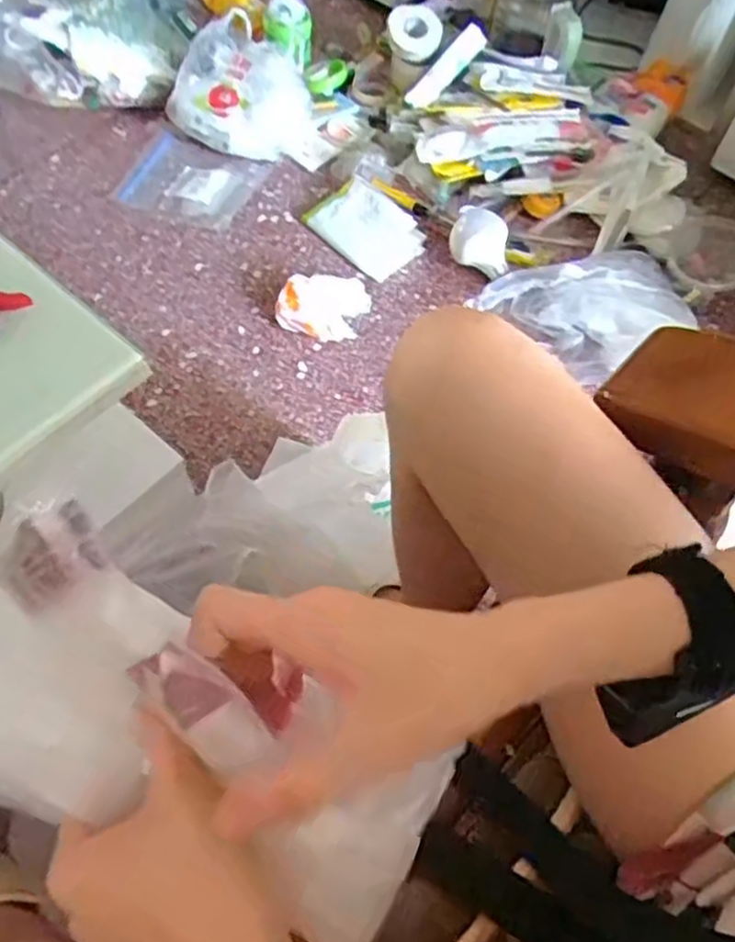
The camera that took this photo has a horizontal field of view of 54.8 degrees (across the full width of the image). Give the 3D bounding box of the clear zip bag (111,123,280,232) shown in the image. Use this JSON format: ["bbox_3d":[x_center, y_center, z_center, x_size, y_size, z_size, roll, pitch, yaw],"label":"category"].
[{"bbox_3d":[-0.312,-0.523,1.247,0.237,0.015,0.198,22,63,9],"label":"clear zip bag"}]

